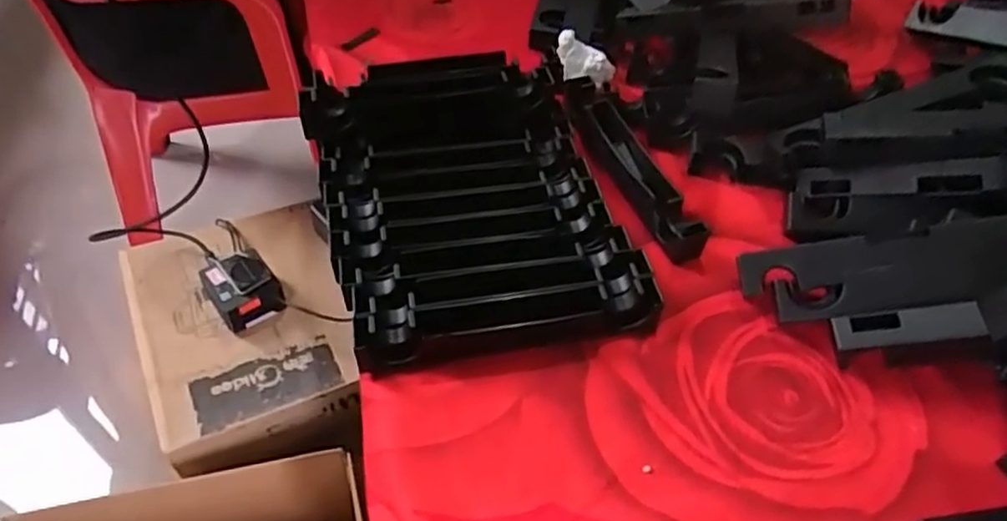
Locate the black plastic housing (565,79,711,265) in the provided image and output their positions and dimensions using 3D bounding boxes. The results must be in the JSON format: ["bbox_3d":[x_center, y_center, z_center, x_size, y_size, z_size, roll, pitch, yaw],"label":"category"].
[{"bbox_3d":[0.101,-0.079,0.545,0.036,0.030,0.201,-11,49,-13],"label":"black plastic housing"}]

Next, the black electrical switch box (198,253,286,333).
[{"bbox_3d":[-0.308,0.033,0.791,0.076,0.049,0.089,-25,55,-23],"label":"black electrical switch box"}]

